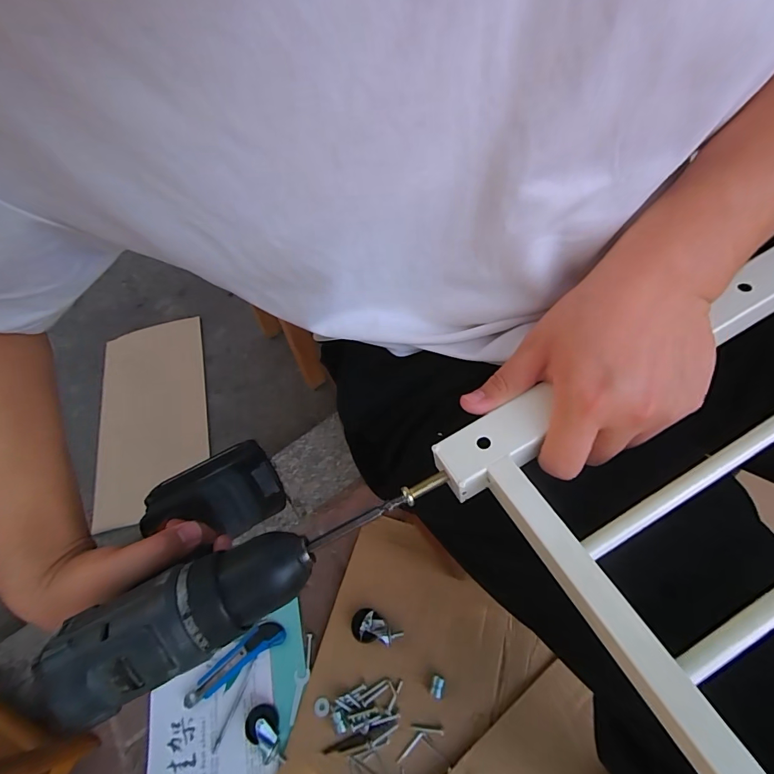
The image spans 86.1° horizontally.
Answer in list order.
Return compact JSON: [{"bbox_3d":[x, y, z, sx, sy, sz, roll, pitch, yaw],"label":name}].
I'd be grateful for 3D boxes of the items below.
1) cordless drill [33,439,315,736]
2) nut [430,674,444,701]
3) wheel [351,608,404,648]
[{"bbox_3d":[-0.128,0.112,0.309,0.140,0.219,0.059,-21,103,-8],"label":"cordless drill"},{"bbox_3d":[0.072,0.434,0.598,0.018,0.010,0.029,13,61,13],"label":"nut"},{"bbox_3d":[-0.018,0.371,0.629,0.073,0.032,0.043,23,63,17],"label":"wheel"}]

